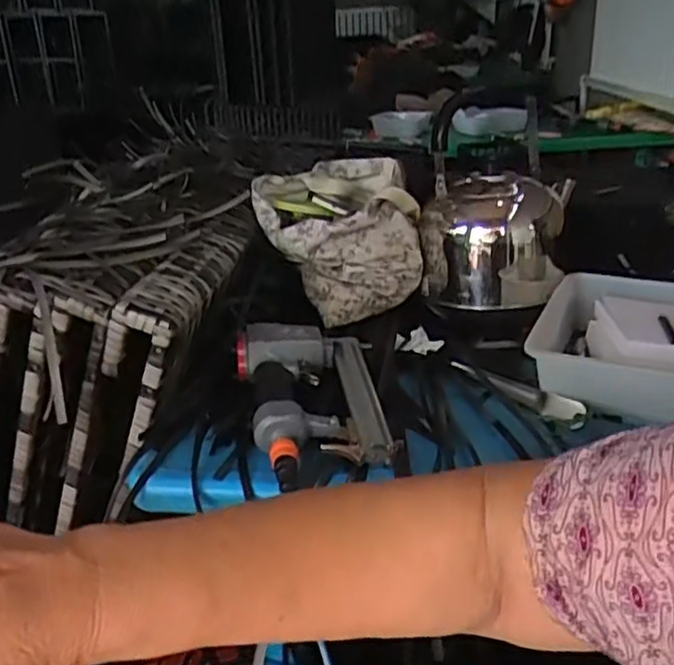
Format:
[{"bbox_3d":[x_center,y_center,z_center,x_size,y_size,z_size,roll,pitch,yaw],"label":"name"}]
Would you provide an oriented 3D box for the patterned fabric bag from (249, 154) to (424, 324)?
[{"bbox_3d":[0.000,-0.148,1.003,0.226,0.136,0.248,-5,26,-4],"label":"patterned fabric bag"}]

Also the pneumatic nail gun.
[{"bbox_3d":[-0.025,0.066,0.744,0.148,0.056,0.258,-6,25,-8],"label":"pneumatic nail gun"}]

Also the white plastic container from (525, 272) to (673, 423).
[{"bbox_3d":[0.347,0.015,0.819,0.221,0.083,0.264,9,27,24],"label":"white plastic container"}]

